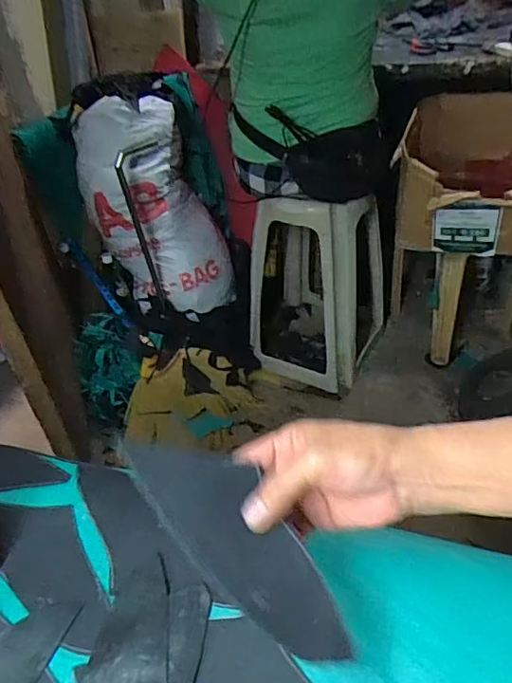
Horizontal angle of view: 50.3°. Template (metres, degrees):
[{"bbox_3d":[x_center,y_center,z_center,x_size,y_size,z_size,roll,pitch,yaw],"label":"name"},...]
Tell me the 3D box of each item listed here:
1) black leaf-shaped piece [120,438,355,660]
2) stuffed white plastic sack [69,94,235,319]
[{"bbox_3d":[-0.012,0.119,0.343,0.175,0.009,0.061,40,53,24],"label":"black leaf-shaped piece"},{"bbox_3d":[-0.311,-0.404,1.690,0.399,0.573,0.325,-15,40,-7],"label":"stuffed white plastic sack"}]

